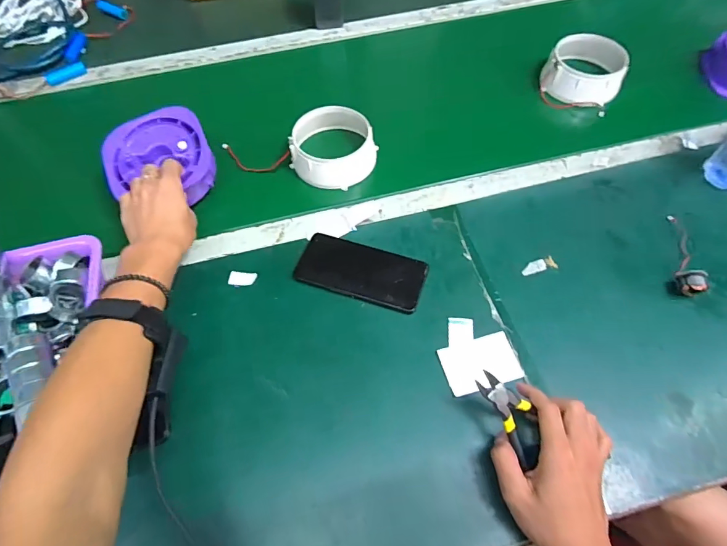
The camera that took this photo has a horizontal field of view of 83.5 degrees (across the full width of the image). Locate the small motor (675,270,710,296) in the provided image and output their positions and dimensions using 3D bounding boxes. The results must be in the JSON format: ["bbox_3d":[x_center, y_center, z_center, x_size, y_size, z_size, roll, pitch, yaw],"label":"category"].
[{"bbox_3d":[0.403,0.009,0.500,0.023,0.025,0.031,14,63,9],"label":"small motor"}]

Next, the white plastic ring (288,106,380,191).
[{"bbox_3d":[-0.047,-0.186,0.603,0.118,0.064,0.104,14,63,9],"label":"white plastic ring"}]

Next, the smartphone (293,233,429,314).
[{"bbox_3d":[-0.003,-0.001,0.530,0.164,0.005,0.079,16,63,10],"label":"smartphone"}]

